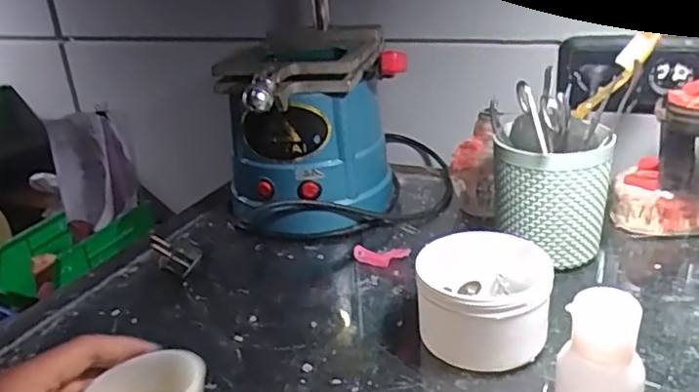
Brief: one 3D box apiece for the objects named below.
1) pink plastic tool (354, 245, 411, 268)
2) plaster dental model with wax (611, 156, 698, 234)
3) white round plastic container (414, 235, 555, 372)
[{"bbox_3d":[0.029,0.055,0.563,0.050,0.013,0.022,-2,25,6],"label":"pink plastic tool"},{"bbox_3d":[0.296,0.003,0.573,0.094,0.060,0.046,4,26,19],"label":"plaster dental model with wax"},{"bbox_3d":[0.096,0.073,0.446,0.091,0.062,0.097,4,26,19],"label":"white round plastic container"}]

